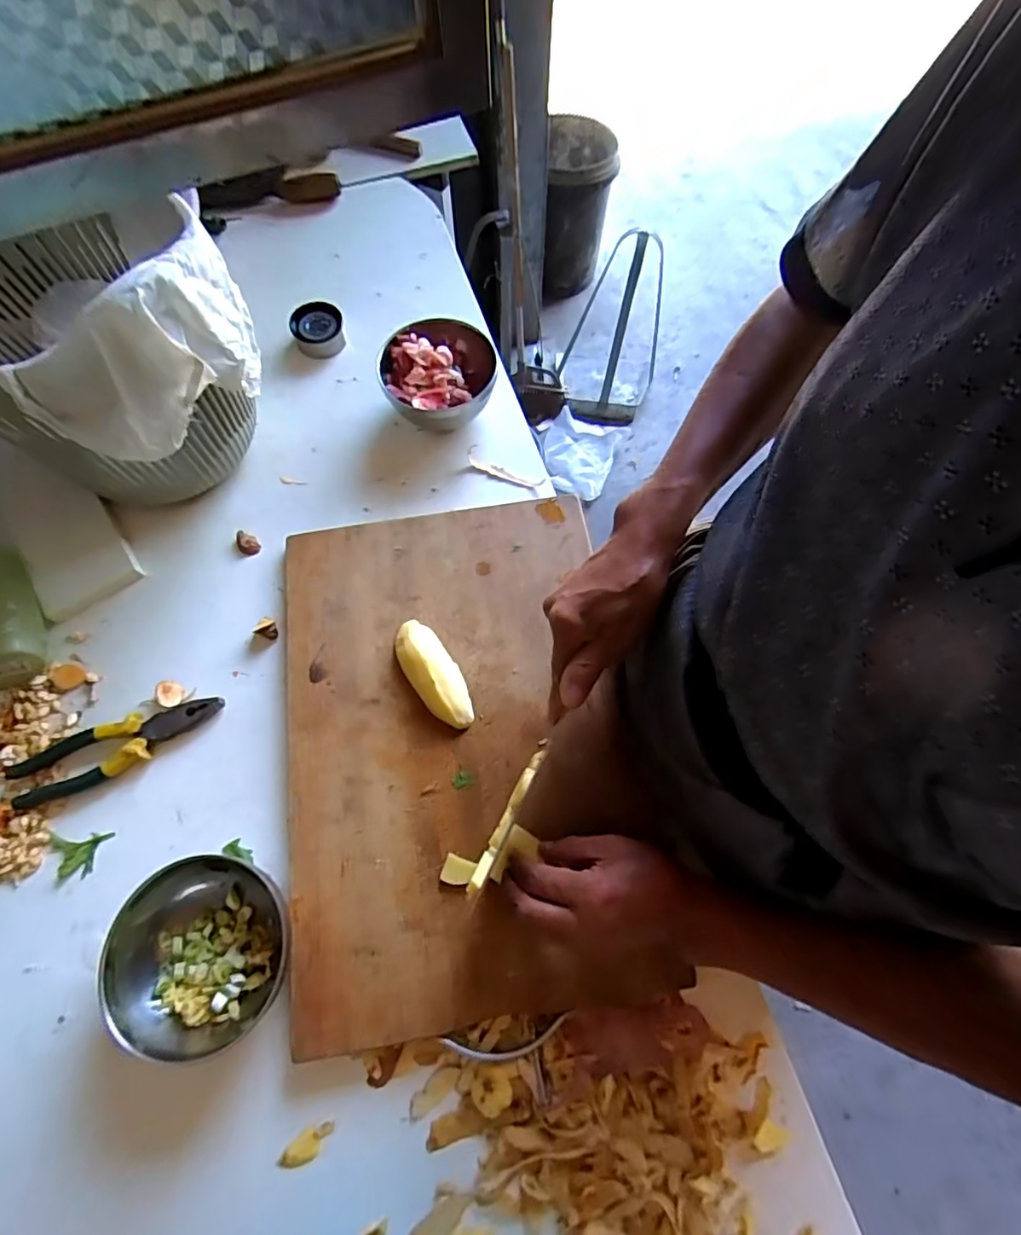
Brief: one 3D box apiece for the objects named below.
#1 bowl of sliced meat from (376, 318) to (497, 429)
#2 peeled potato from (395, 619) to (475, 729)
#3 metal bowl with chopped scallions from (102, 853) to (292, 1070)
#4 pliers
[{"bbox_3d":[-0.087,-0.275,0.676,0.132,0.082,0.143,0,68,0],"label":"bowl of sliced meat"},{"bbox_3d":[-0.076,0.054,0.553,0.049,0.031,0.117,-35,72,-13],"label":"peeled potato"},{"bbox_3d":[-0.257,0.281,0.466,0.129,0.063,0.139,0,68,0],"label":"metal bowl with chopped scallions"},{"bbox_3d":[-0.385,0.129,0.546,0.202,0.019,0.056,-17,69,-7],"label":"pliers"}]

